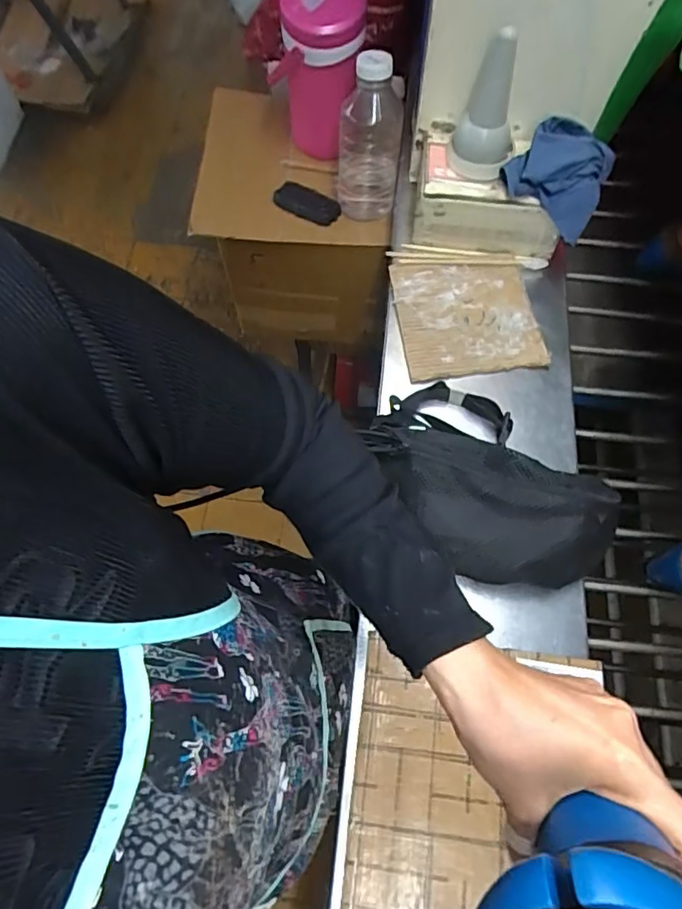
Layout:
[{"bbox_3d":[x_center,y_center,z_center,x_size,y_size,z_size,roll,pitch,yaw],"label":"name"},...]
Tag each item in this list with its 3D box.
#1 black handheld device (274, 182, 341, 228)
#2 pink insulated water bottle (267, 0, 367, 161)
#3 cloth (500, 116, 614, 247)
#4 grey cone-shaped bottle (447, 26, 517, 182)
[{"bbox_3d":[-0.055,-0.404,0.898,0.112,0.024,0.057,23,69,9],"label":"black handheld device"},{"bbox_3d":[-0.039,-0.593,0.894,0.131,0.327,0.133,-13,92,-6],"label":"pink insulated water bottle"},{"bbox_3d":[0.268,-0.342,0.704,0.119,0.102,0.099,28,70,11],"label":"cloth"},{"bbox_3d":[0.170,-0.394,0.641,0.073,0.144,0.058,19,69,7],"label":"grey cone-shaped bottle"}]

